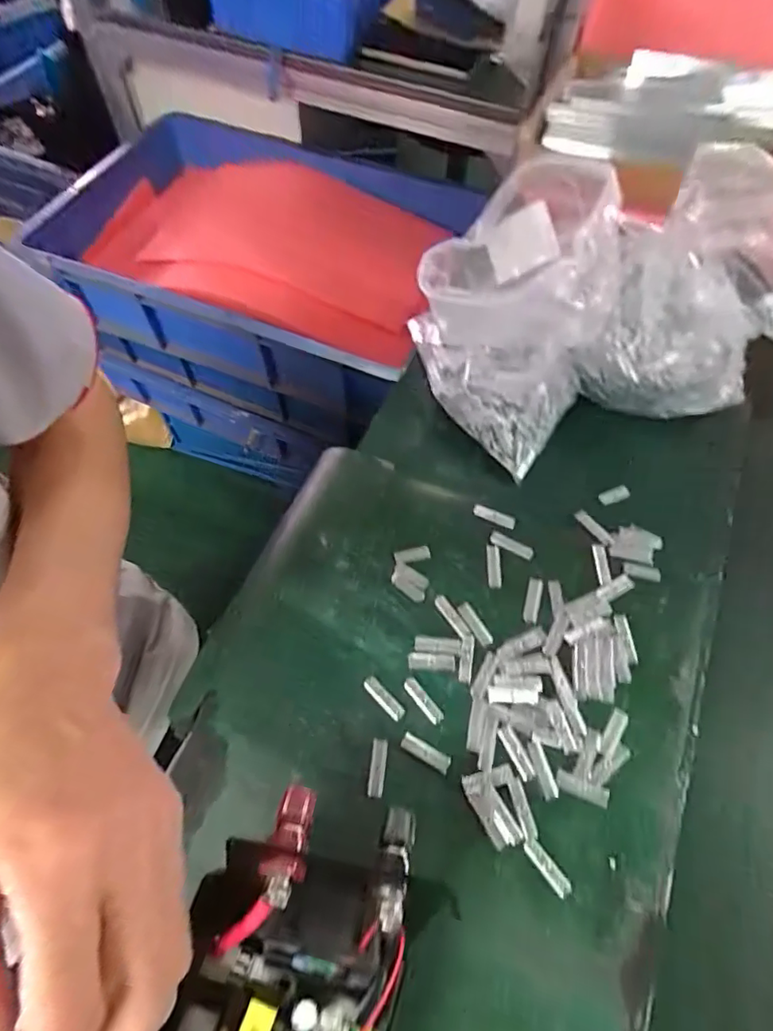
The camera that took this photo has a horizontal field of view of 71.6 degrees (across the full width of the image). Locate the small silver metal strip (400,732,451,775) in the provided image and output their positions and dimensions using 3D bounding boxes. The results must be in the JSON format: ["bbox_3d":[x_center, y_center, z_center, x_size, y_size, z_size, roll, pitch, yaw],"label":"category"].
[{"bbox_3d":[0.023,0.143,0.323,0.031,0.004,0.010,29,65,12],"label":"small silver metal strip"}]

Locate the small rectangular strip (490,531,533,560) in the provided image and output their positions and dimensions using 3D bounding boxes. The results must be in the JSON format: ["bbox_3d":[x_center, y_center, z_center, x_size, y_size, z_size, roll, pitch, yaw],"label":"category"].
[{"bbox_3d":[0.092,0.021,0.393,0.033,0.004,0.010,25,64,10],"label":"small rectangular strip"}]

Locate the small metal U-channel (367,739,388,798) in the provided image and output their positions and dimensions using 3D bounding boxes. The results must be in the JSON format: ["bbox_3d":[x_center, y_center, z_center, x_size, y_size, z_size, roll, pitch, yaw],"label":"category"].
[{"bbox_3d":[-0.005,0.151,0.321,0.009,0.004,0.031,8,62,1],"label":"small metal U-channel"}]

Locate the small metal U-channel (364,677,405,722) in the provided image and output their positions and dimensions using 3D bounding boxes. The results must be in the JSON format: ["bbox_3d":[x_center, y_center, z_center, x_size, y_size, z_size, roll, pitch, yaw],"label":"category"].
[{"bbox_3d":[-0.002,0.115,0.338,0.031,0.004,0.009,42,68,17],"label":"small metal U-channel"}]

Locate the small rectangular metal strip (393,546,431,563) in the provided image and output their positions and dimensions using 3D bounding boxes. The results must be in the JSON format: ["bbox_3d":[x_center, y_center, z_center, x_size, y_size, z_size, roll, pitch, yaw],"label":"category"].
[{"bbox_3d":[0.019,0.029,0.385,0.026,0.004,0.009,-11,63,-8],"label":"small rectangular metal strip"}]

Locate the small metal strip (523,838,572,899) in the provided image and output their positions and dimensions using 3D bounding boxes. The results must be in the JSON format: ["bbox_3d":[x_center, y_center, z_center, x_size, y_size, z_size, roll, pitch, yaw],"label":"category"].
[{"bbox_3d":[0.088,0.193,0.294,0.009,0.004,0.031,-34,69,-18],"label":"small metal strip"}]

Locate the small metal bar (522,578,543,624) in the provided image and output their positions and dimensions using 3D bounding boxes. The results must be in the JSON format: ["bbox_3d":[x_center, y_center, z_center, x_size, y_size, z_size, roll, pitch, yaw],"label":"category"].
[{"bbox_3d":[0.102,0.059,0.371,0.010,0.004,0.034,17,63,6],"label":"small metal bar"}]

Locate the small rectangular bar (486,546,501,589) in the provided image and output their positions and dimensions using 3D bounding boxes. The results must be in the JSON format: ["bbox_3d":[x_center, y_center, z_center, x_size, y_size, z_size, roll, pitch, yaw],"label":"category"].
[{"bbox_3d":[0.077,0.036,0.381,0.009,0.004,0.031,1,62,-2],"label":"small rectangular bar"}]

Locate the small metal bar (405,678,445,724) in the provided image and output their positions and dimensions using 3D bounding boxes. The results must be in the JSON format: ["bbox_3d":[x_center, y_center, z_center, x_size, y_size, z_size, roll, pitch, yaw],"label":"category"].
[{"bbox_3d":[0.023,0.116,0.336,0.009,0.004,0.031,-35,69,-19],"label":"small metal bar"}]

